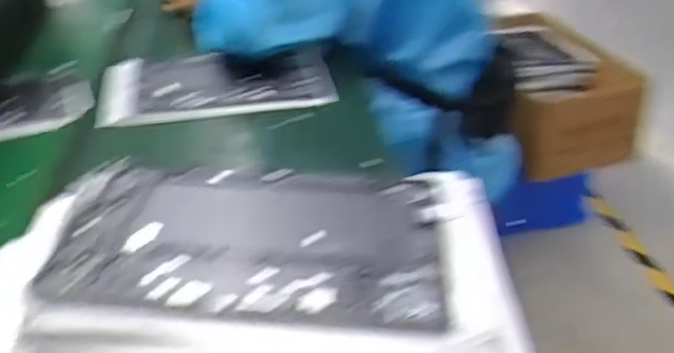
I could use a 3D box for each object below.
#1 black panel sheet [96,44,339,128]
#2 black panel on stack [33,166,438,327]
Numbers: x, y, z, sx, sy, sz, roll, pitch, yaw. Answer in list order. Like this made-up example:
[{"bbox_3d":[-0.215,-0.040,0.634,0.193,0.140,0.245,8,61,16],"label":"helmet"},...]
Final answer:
[{"bbox_3d":[-0.164,-0.132,0.942,0.317,0.015,0.189,-7,33,-7],"label":"black panel sheet"},{"bbox_3d":[-0.060,0.036,0.470,0.260,0.014,0.166,1,33,6],"label":"black panel on stack"}]

